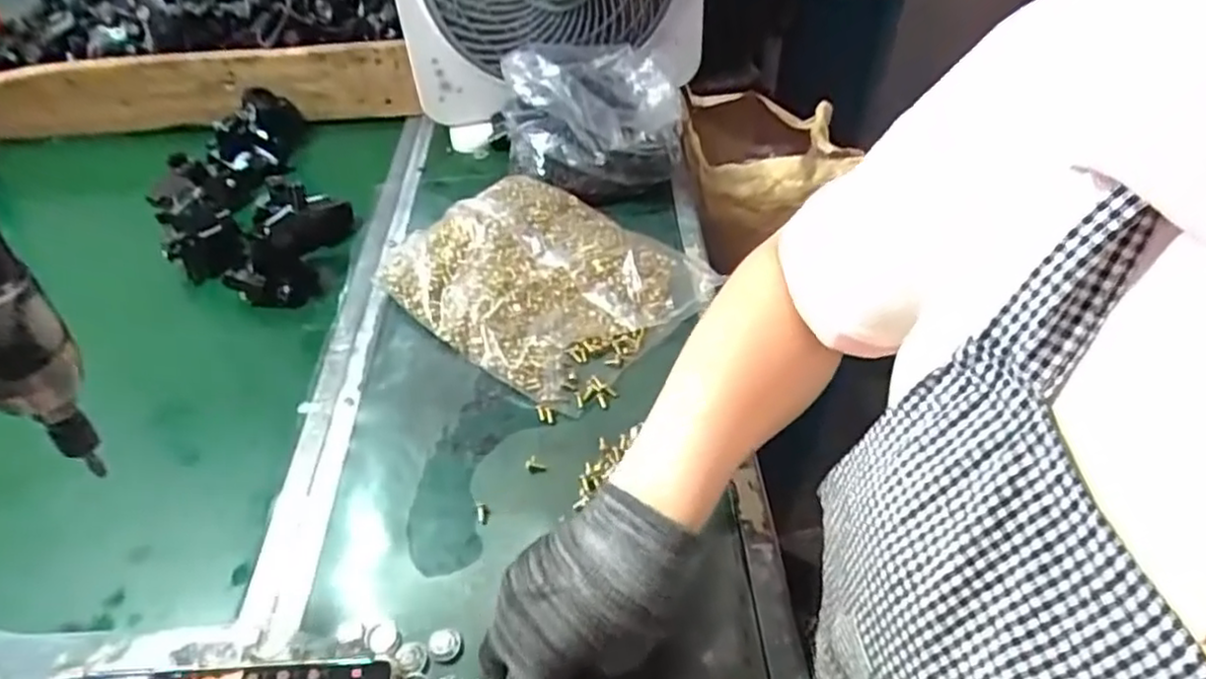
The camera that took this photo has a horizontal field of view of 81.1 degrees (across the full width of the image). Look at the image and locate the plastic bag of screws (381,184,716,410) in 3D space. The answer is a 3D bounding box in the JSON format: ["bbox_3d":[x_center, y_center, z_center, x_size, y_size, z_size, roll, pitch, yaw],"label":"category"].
[{"bbox_3d":[-0.050,-0.059,0.598,0.242,0.044,0.200,30,53,29],"label":"plastic bag of screws"}]

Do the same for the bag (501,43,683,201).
[{"bbox_3d":[-0.013,-0.227,0.687,0.162,0.109,0.178,-5,45,-2],"label":"bag"}]

